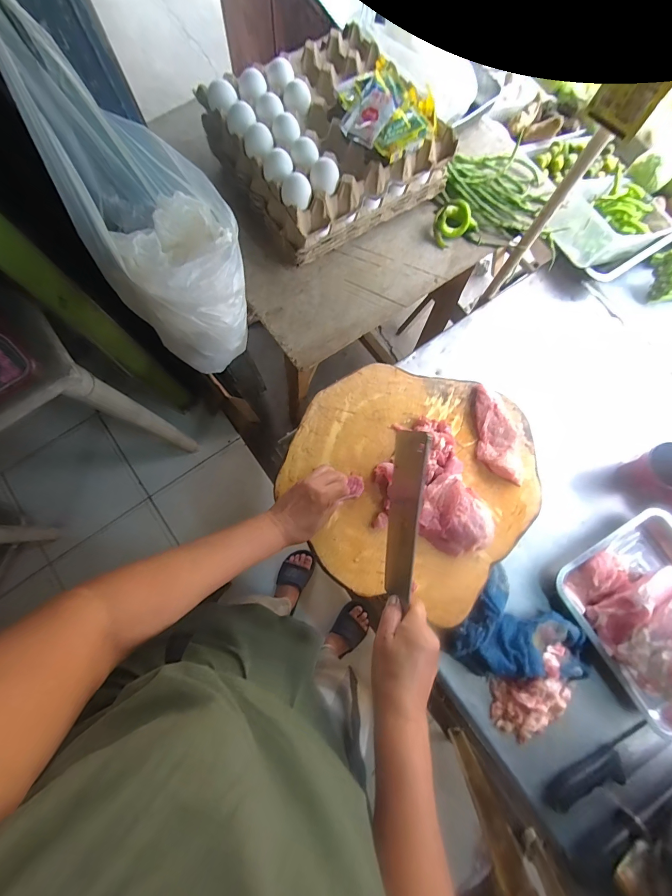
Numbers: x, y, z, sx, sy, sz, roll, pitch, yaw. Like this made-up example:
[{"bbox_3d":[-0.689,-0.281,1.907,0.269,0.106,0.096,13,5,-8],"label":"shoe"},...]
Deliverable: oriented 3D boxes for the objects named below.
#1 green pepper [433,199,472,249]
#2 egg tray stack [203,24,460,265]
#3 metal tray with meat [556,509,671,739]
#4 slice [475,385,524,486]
[{"bbox_3d":[0.201,-0.393,0.605,0.057,0.031,0.086,22,79,3],"label":"green pepper"},{"bbox_3d":[-0.010,-0.489,0.549,0.291,0.111,0.271,-33,82,-7],"label":"egg tray stack"},{"bbox_3d":[0.574,0.292,0.598,0.275,0.127,0.315,-31,81,-7],"label":"metal tray with meat"},{"bbox_3d":[0.265,-0.021,0.588,0.064,0.026,0.164,-12,79,-4],"label":"slice"}]

